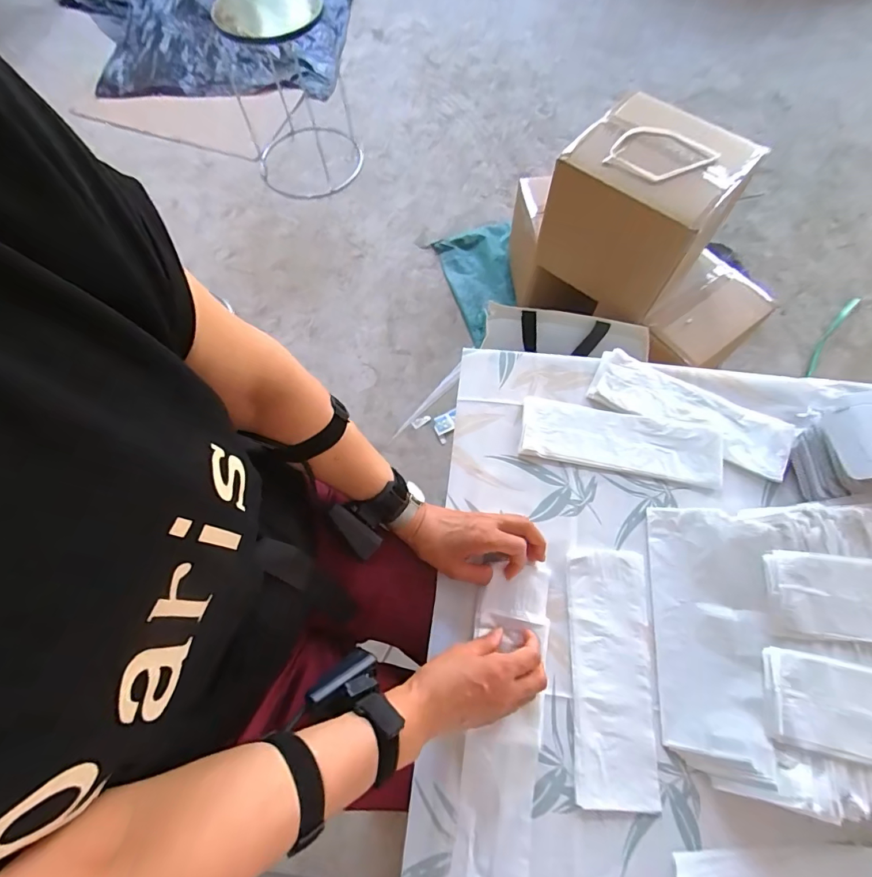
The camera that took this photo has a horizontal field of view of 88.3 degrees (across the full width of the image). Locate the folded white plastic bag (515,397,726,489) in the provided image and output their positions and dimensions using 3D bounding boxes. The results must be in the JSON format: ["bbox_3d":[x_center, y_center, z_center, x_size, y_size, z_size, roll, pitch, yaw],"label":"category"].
[{"bbox_3d":[0.241,0.005,0.588,0.252,0.009,0.083,11,69,6],"label":"folded white plastic bag"}]

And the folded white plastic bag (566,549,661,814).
[{"bbox_3d":[0.193,0.253,0.494,0.087,0.007,0.250,4,68,3],"label":"folded white plastic bag"}]

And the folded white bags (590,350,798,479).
[{"bbox_3d":[0.340,-0.038,0.603,0.258,0.012,0.085,27,71,11],"label":"folded white bags"}]

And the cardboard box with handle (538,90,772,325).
[{"bbox_3d":[0.403,-0.458,0.927,0.291,0.292,0.221,41,74,16],"label":"cardboard box with handle"}]

